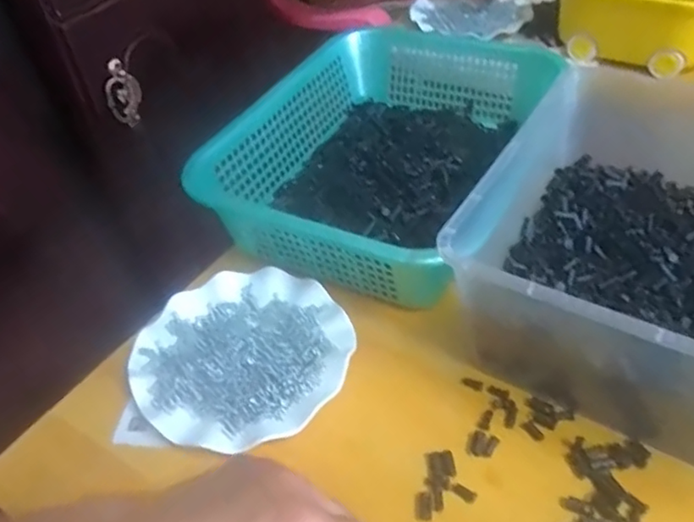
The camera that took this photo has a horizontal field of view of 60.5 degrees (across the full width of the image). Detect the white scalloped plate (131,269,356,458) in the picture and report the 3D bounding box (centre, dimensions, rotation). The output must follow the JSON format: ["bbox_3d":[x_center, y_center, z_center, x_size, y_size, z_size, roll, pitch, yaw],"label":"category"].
[{"bbox_3d":[-0.091,0.080,0.517,0.181,0.017,0.173,-3,45,3],"label":"white scalloped plate"}]

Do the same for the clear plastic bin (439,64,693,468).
[{"bbox_3d":[0.259,0.008,0.468,0.293,0.139,0.273,22,51,25],"label":"clear plastic bin"}]

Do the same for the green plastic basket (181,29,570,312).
[{"bbox_3d":[0.034,-0.139,0.666,0.256,0.081,0.388,15,48,20],"label":"green plastic basket"}]

